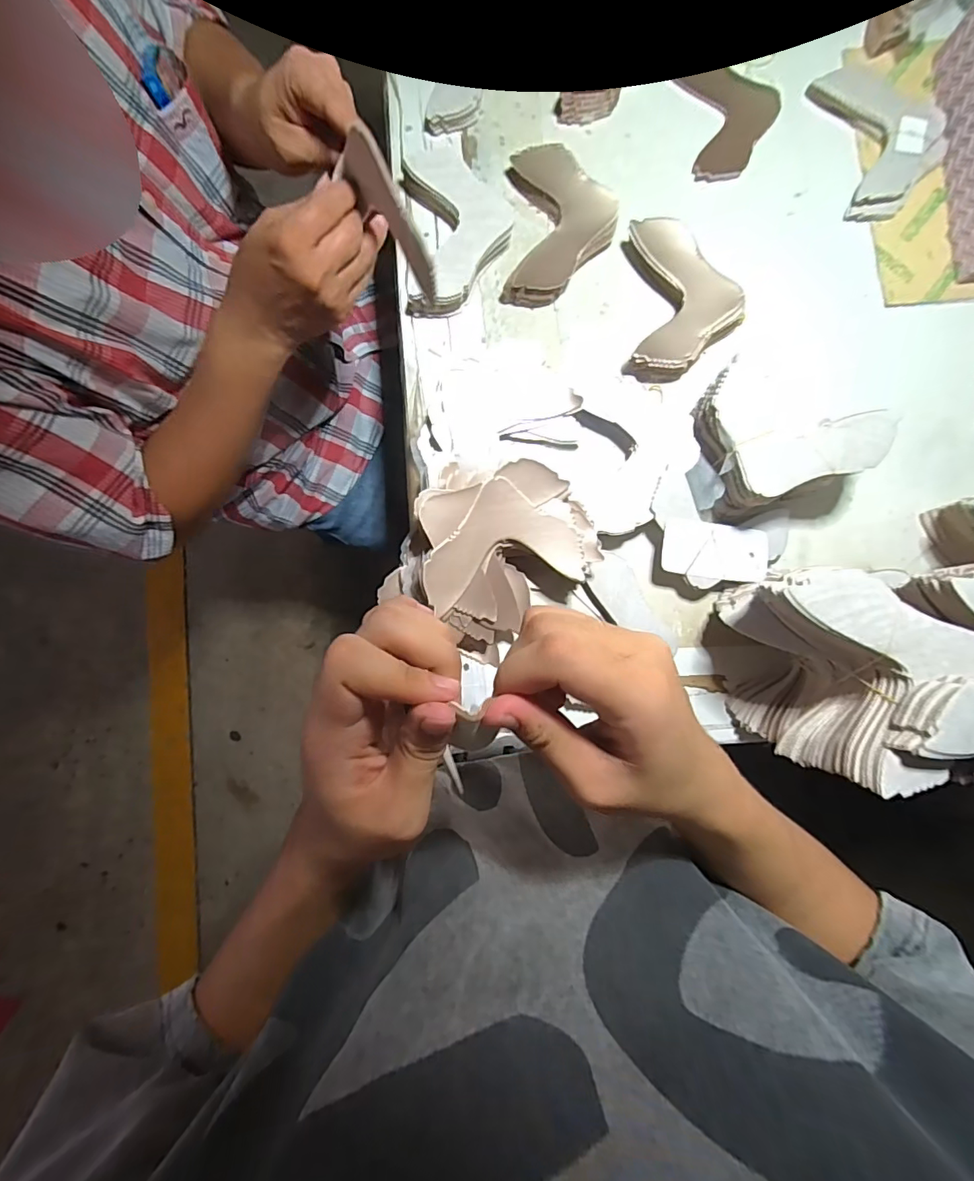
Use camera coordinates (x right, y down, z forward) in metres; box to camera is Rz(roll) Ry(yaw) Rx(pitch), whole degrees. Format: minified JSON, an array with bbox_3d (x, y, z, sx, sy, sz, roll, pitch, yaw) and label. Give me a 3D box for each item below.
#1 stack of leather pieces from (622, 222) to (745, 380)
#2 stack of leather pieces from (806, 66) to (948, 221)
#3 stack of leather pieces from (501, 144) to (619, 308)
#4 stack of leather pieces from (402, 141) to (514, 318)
[{"bbox_3d":[0.200,-0.295,0.514,0.108,0.042,0.150,2,86,1],"label":"stack of leather pieces"},{"bbox_3d":[0.425,-0.489,0.534,0.113,0.020,0.173,-13,86,0],"label":"stack of leather pieces"},{"bbox_3d":[0.073,-0.380,0.524,0.117,0.037,0.161,5,86,2],"label":"stack of leather pieces"},{"bbox_3d":[-0.031,-0.374,0.524,0.108,0.037,0.165,-2,86,1],"label":"stack of leather pieces"}]

